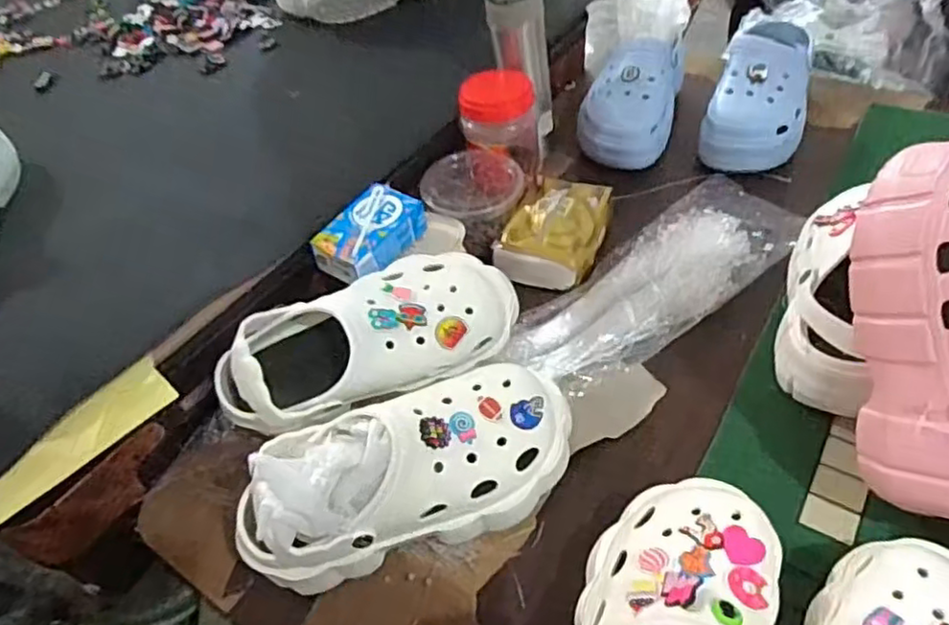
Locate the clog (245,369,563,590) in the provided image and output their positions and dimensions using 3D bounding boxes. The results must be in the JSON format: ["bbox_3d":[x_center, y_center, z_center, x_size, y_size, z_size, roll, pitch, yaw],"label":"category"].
[{"bbox_3d":[-0.048,0.116,0.510,0.260,0.142,0.099,-19,49,-10],"label":"clog"}]

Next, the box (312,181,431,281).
[{"bbox_3d":[-0.106,-0.079,0.684,0.072,0.039,0.112,21,54,24],"label":"box"}]

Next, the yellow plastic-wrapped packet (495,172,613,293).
[{"bbox_3d":[0.088,-0.096,0.724,0.102,0.035,0.133,15,51,19],"label":"yellow plastic-wrapped packet"}]

